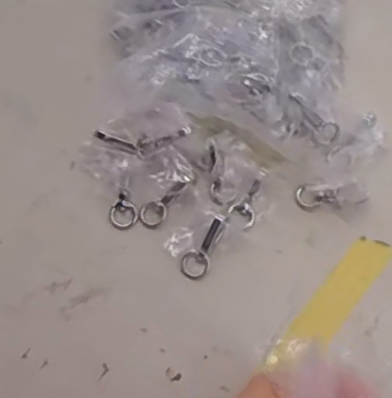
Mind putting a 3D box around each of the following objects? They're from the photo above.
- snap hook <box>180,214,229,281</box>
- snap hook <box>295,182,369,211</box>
[{"bbox_3d":[0.007,0.031,0.407,0.018,0.012,0.045,32,94,14],"label":"snap hook"},{"bbox_3d":[0.088,-0.003,0.411,0.045,0.007,0.016,-4,96,17],"label":"snap hook"}]

